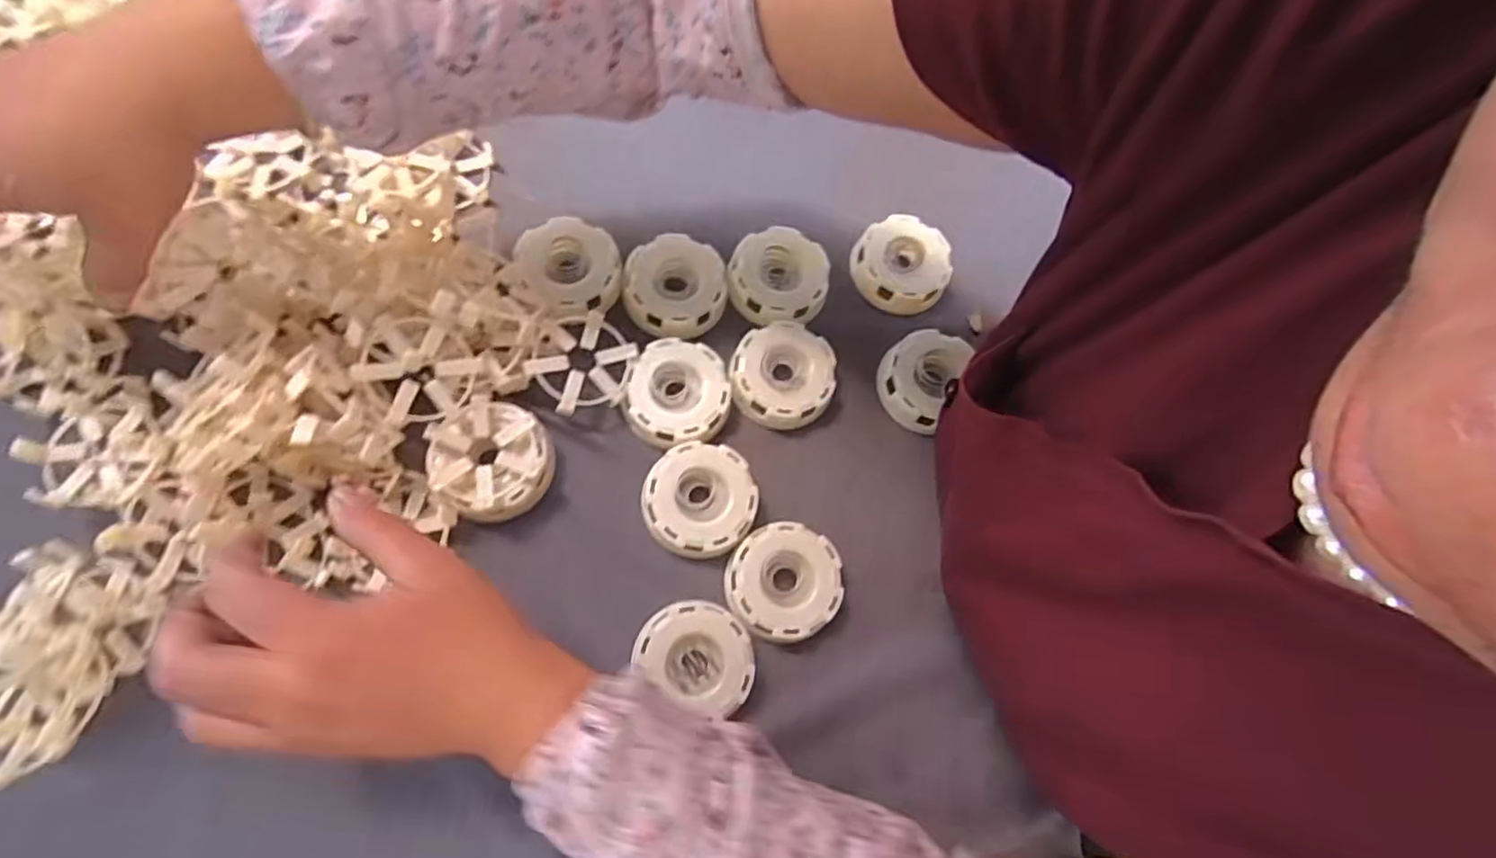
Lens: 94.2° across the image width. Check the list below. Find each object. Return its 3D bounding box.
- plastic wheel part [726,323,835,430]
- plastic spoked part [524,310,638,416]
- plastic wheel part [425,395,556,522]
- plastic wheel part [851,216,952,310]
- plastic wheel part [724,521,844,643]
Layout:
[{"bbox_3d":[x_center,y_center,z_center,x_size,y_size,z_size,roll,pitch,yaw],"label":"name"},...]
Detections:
[{"bbox_3d":[0.022,-0.034,0.444,0.064,0.026,0.065,1,73,-2],"label":"plastic wheel part"},{"bbox_3d":[-0.097,-0.040,0.412,0.058,0.009,0.059,5,74,-18],"label":"plastic spoked part"},{"bbox_3d":[-0.144,0.017,0.395,0.062,0.038,0.061,1,73,-2],"label":"plastic wheel part"},{"bbox_3d":[0.106,-0.113,0.479,0.065,0.019,0.068,1,73,-2],"label":"plastic wheel part"},{"bbox_3d":[0.021,0.089,0.403,0.066,0.022,0.063,1,73,-2],"label":"plastic wheel part"}]

